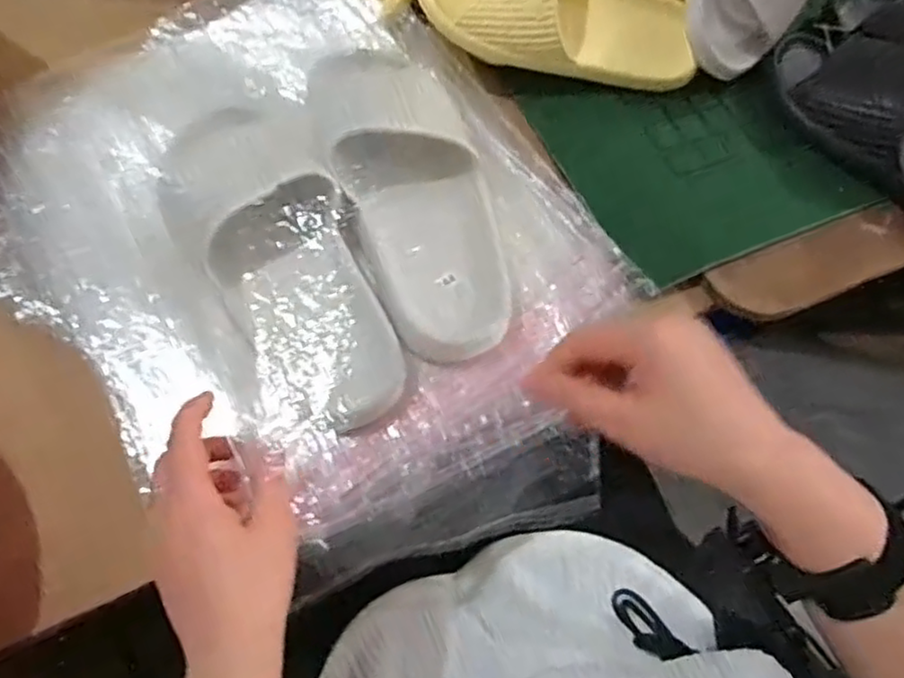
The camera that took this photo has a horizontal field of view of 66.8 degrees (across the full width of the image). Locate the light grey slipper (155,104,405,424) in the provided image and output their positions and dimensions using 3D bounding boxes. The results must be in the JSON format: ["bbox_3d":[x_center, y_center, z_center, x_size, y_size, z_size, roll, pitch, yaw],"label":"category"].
[{"bbox_3d":[-0.111,-0.046,0.458,0.105,0.063,0.230,-22,66,-11],"label":"light grey slipper"}]

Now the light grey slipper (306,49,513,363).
[{"bbox_3d":[-0.034,-0.127,0.515,0.108,0.061,0.287,-15,65,-8],"label":"light grey slipper"}]

